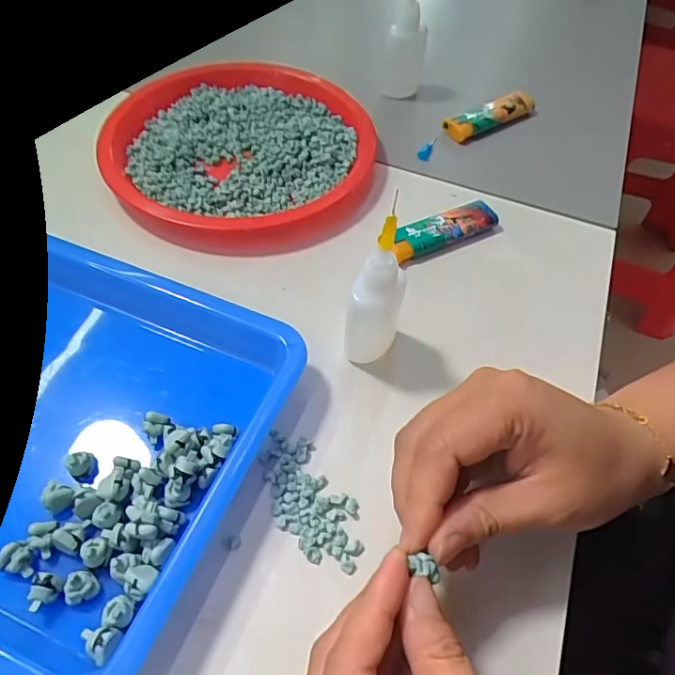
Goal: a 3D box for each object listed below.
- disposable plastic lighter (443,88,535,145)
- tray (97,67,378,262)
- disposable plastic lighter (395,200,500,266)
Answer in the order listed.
[{"bbox_3d":[0.117,-0.171,0.404,0.079,0.018,0.017,-26,60,-19],"label":"disposable plastic lighter"},{"bbox_3d":[-0.068,-0.132,0.369,0.173,0.021,0.192,-23,59,-17],"label":"tray"},{"bbox_3d":[0.066,-0.068,0.335,0.075,0.014,0.019,-23,59,-17],"label":"disposable plastic lighter"}]

